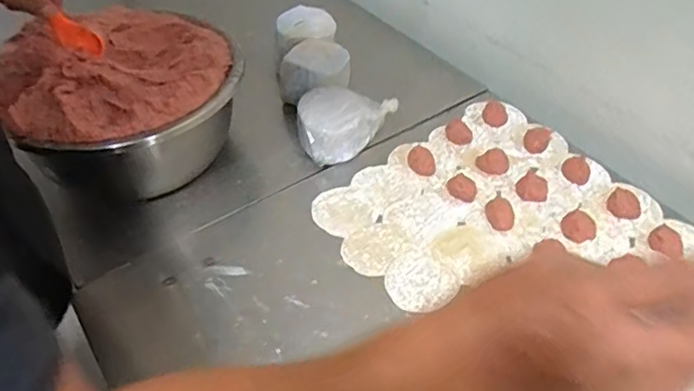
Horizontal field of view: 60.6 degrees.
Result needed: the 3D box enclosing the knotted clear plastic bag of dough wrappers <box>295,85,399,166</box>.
[{"bbox_3d":[-0.011,-0.094,0.778,0.132,0.063,0.091,-35,54,-29],"label":"knotted clear plastic bag of dough wrappers"}]

